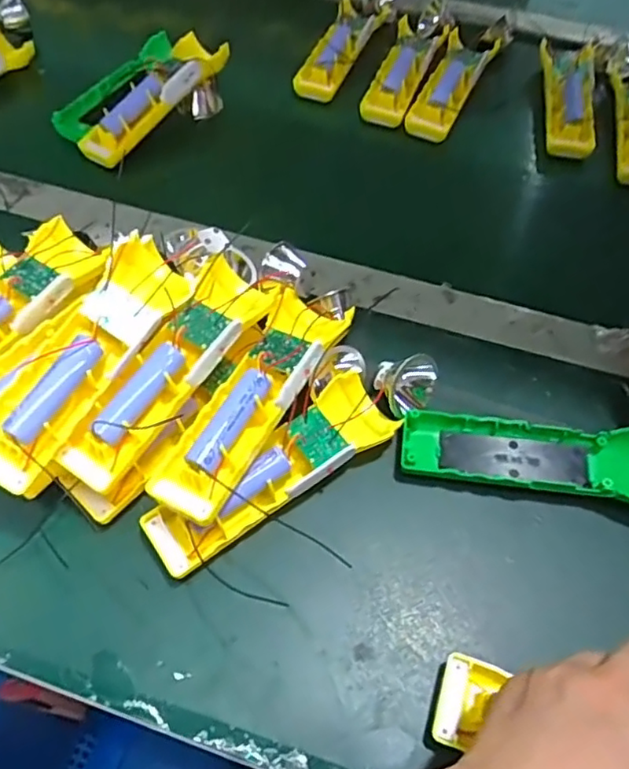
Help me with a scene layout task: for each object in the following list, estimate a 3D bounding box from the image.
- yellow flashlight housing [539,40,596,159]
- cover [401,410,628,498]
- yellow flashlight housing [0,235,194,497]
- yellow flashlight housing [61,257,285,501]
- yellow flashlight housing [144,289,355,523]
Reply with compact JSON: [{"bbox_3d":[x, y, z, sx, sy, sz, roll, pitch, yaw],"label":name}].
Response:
[{"bbox_3d":[0.258,-0.298,0.607,0.043,0.030,0.154,7,60,3],"label":"yellow flashlight housing"},{"bbox_3d":[0.139,0.047,0.387,0.162,0.031,0.046,8,58,3],"label":"cover"},{"bbox_3d":[-0.131,-0.021,0.357,0.052,0.039,0.177,25,60,13],"label":"yellow flashlight housing"},{"bbox_3d":[-0.087,-0.013,0.367,0.047,0.024,0.163,31,62,16],"label":"yellow flashlight housing"},{"bbox_3d":[-0.034,0.006,0.369,0.046,0.038,0.165,26,61,14],"label":"yellow flashlight housing"}]

